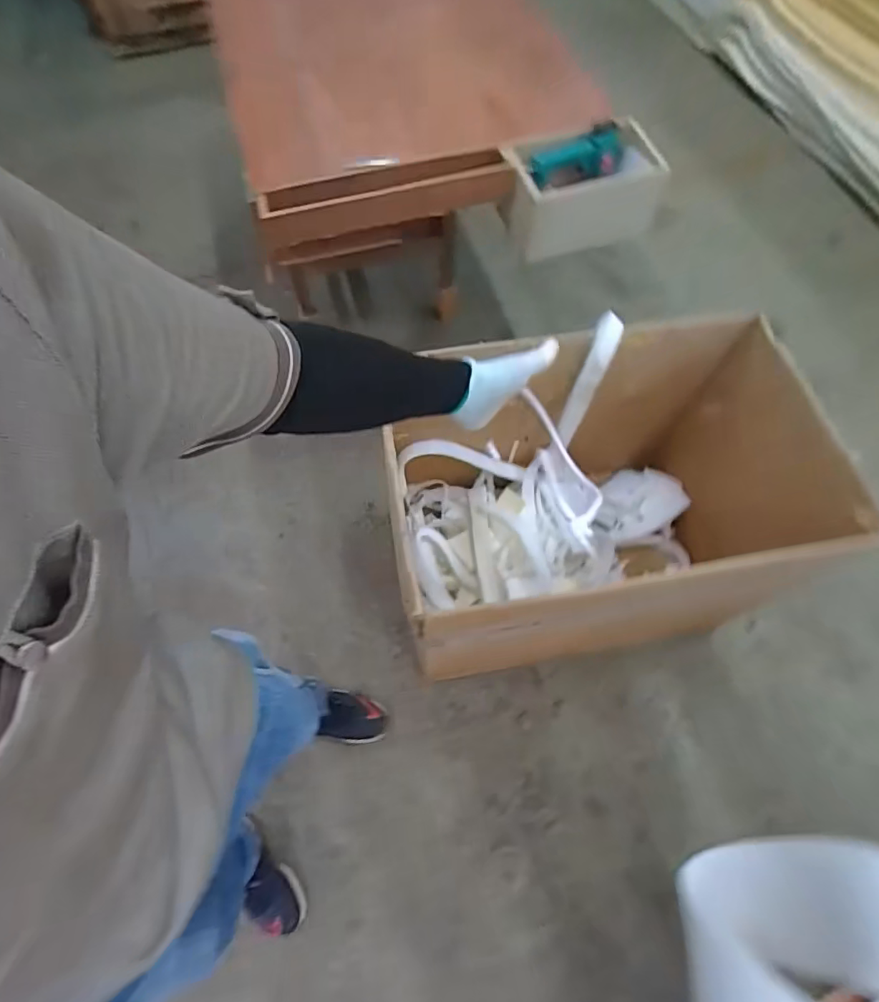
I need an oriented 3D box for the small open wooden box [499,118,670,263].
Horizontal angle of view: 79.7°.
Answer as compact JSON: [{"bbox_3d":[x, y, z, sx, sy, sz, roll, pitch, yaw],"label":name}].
[{"bbox_3d":[0.261,-0.602,1.029,0.270,0.144,0.158,-7,67,-4],"label":"small open wooden box"}]

